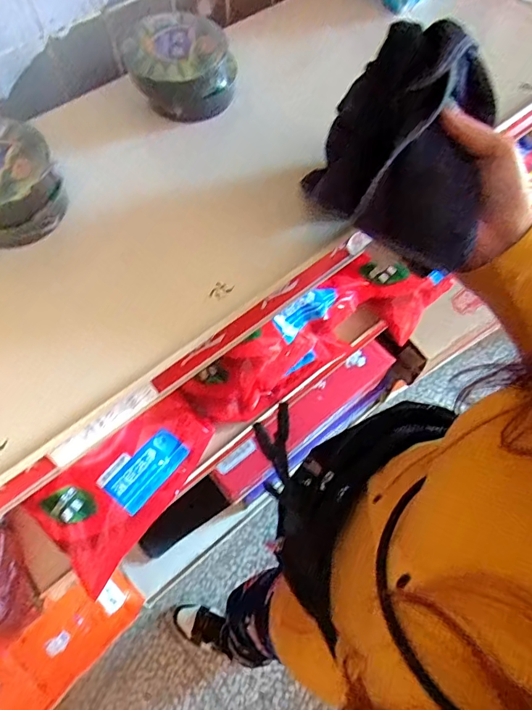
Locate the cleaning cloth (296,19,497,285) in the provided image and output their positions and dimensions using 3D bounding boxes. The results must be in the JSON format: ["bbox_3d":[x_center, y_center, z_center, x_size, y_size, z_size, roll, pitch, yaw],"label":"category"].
[{"bbox_3d":[0.112,-0.150,0.328,0.136,0.104,0.103,42,71,14],"label":"cleaning cloth"}]

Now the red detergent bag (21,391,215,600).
[{"bbox_3d":[-0.187,0.178,0.647,0.258,0.046,0.148,-41,74,-18],"label":"red detergent bag"}]

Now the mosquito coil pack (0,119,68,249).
[{"bbox_3d":[-0.215,-0.138,0.366,0.096,0.045,0.090,31,69,10],"label":"mosquito coil pack"}]

